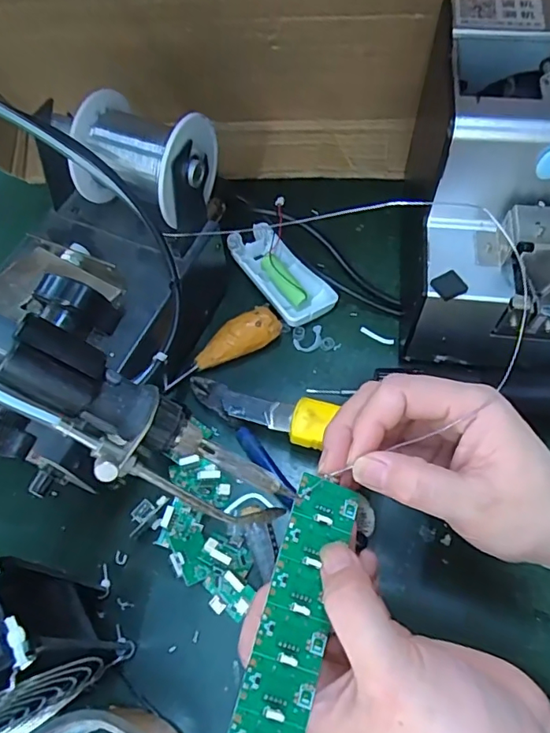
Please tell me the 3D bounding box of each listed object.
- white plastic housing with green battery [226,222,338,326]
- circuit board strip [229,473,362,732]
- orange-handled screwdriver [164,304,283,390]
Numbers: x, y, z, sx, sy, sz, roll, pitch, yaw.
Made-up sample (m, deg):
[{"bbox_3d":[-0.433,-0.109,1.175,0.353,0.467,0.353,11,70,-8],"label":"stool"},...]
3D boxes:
[{"bbox_3d":[0.002,-0.069,0.392,0.044,0.019,0.092,-37,67,-15],"label":"white plastic housing with green battery"},{"bbox_3d":[0.005,0.122,0.214,0.030,0.004,0.154,22,62,-6],"label":"circuit board strip"},{"bbox_3d":[-0.036,-0.015,0.362,0.084,0.024,0.024,-21,63,-8],"label":"orange-handled screwdriver"}]

